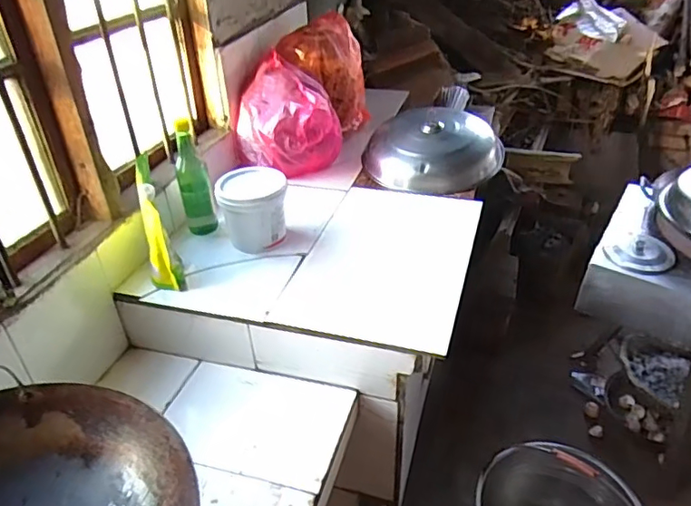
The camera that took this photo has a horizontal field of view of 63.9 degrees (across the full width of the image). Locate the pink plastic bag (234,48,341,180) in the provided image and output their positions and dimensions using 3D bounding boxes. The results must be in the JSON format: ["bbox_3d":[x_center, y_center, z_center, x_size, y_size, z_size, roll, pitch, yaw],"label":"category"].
[{"bbox_3d":[-0.150,-0.317,1.326,0.220,0.227,0.186,18,42,26],"label":"pink plastic bag"}]

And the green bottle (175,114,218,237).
[{"bbox_3d":[-0.303,-0.146,1.099,0.059,0.220,0.058,-15,39,-14],"label":"green bottle"}]

